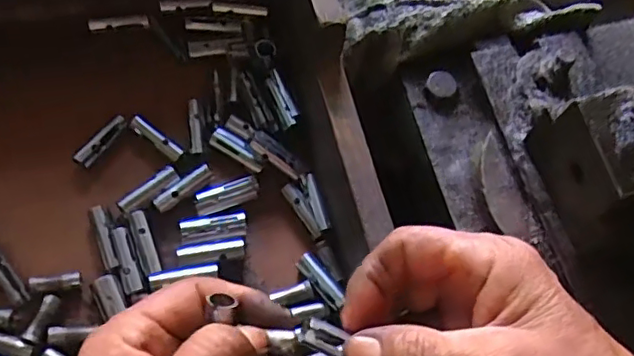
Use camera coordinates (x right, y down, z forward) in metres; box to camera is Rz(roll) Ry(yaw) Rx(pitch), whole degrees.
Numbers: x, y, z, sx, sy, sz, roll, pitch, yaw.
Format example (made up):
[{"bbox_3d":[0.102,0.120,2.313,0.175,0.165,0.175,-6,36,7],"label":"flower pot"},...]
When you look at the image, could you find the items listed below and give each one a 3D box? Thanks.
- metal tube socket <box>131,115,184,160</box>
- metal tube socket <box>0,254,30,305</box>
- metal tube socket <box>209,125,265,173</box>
[{"bbox_3d":[-0.095,-0.024,0.347,0.037,0.007,0.008,36,66,15],"label":"metal tube socket"},{"bbox_3d":[-0.163,0.048,0.305,0.008,0.007,0.040,-38,70,-20],"label":"metal tube socket"},{"bbox_3d":[-0.048,-0.017,0.355,0.037,0.008,0.013,31,65,13],"label":"metal tube socket"}]

